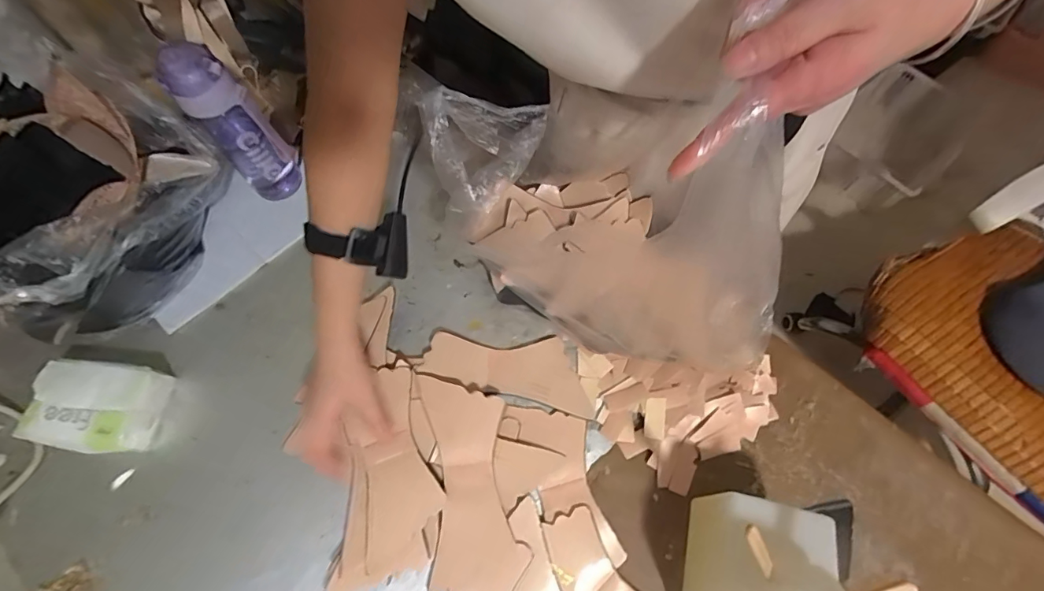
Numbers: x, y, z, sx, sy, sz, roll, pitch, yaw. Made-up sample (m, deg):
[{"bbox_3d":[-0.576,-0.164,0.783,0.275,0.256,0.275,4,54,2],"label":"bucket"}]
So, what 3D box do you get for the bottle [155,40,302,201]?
[{"bbox_3d":[-0.360,-0.211,0.599,0.076,0.232,0.062,-32,70,-14],"label":"bottle"}]

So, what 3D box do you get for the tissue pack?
[{"bbox_3d":[-0.486,0.129,0.542,0.119,0.062,0.099,6,66,2],"label":"tissue pack"}]

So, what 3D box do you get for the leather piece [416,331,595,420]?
[{"bbox_3d":[-0.012,0.085,0.594,0.212,0.009,0.083,15,68,0],"label":"leather piece"}]

